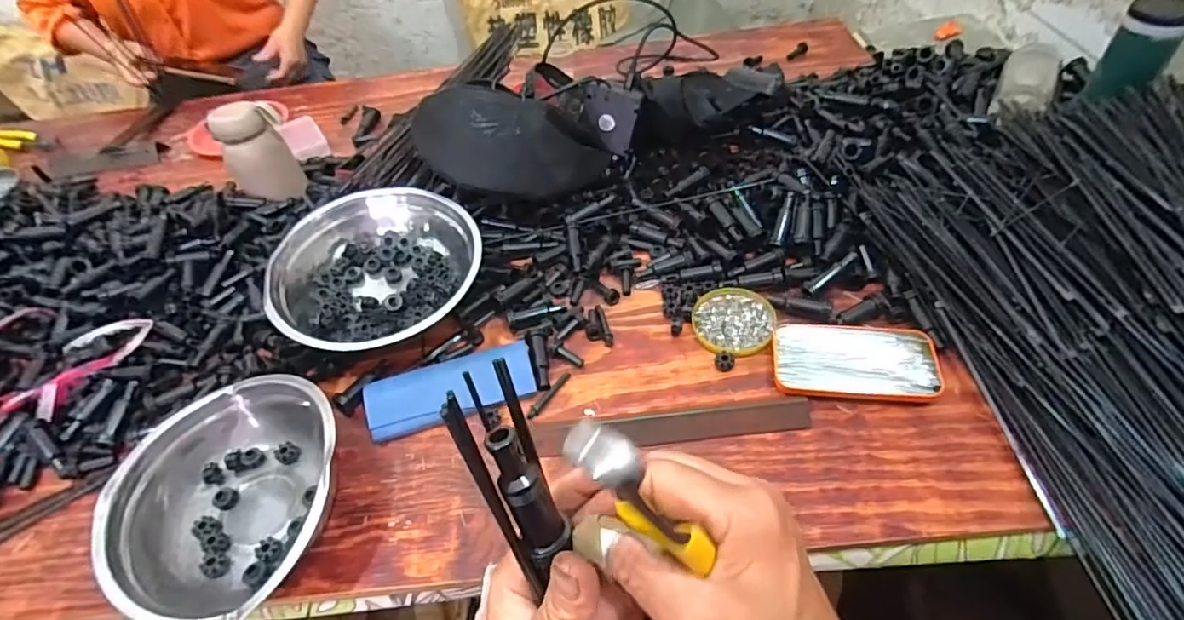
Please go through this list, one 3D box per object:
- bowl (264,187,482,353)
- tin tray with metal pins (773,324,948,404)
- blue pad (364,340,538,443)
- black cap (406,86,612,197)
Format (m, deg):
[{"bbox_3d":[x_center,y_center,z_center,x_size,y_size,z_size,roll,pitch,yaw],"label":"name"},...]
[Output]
[{"bbox_3d":[-0.232,-0.044,0.638,0.218,0.090,0.193,-27,71,-13],"label":"bowl"},{"bbox_3d":[0.248,0.048,0.550,0.144,0.020,0.076,-1,48,6],"label":"tin tray with metal pins"},{"bbox_3d":[-0.137,0.076,0.564,0.159,0.026,0.052,-15,48,-6],"label":"blue pad"},{"bbox_3d":[-0.096,-0.195,0.713,0.218,0.129,0.088,-6,48,1],"label":"black cap"}]

